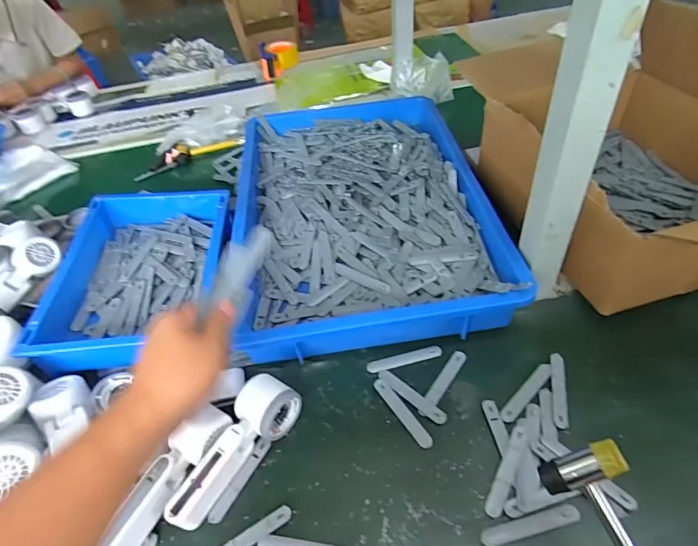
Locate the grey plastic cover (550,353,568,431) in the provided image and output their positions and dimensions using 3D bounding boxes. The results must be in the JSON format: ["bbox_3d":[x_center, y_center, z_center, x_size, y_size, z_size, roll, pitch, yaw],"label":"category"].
[{"bbox_3d":[0.242,0.133,0.495,0.016,0.004,0.094,7,49,14],"label":"grey plastic cover"}]

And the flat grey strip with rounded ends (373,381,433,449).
[{"bbox_3d":[0.062,0.160,0.497,0.019,0.004,0.095,-29,50,-19],"label":"flat grey strip with rounded ends"}]

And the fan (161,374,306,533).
[{"bbox_3d":[-0.129,0.185,0.467,0.058,0.051,0.169,30,57,30],"label":"fan"}]

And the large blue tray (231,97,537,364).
[{"bbox_3d":[0.011,-0.127,0.722,0.370,0.086,0.577,-8,47,0],"label":"large blue tray"}]

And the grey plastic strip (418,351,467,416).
[{"bbox_3d":[0.113,0.131,0.514,0.017,0.007,0.096,27,56,28],"label":"grey plastic strip"}]

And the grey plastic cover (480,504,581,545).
[{"bbox_3d":[0.174,0.242,0.412,0.098,0.006,0.015,-14,47,-5],"label":"grey plastic cover"}]

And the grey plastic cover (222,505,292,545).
[{"bbox_3d":[-0.101,0.263,0.423,0.096,0.004,0.018,-27,50,-17],"label":"grey plastic cover"}]

